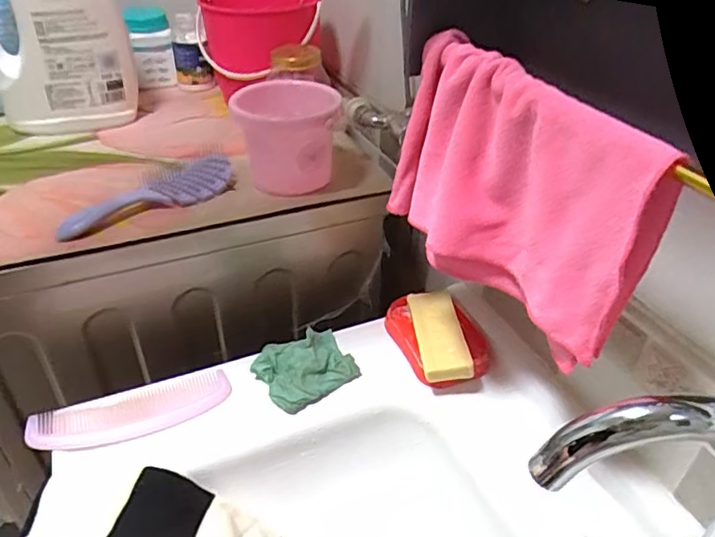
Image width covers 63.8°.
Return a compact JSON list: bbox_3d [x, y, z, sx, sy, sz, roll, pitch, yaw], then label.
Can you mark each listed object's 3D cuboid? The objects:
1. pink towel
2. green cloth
[{"bbox_3d":[0.108,-0.061,0.455,0.065,0.171,0.260,-18,40,-24],"label":"pink towel"},{"bbox_3d":[-0.060,0.104,0.639,0.101,0.025,0.091,-23,43,-29],"label":"green cloth"}]

